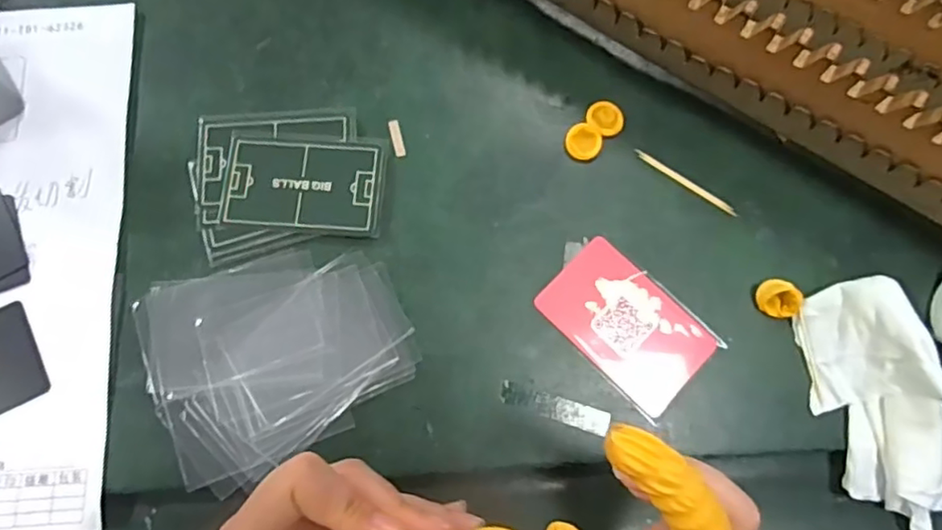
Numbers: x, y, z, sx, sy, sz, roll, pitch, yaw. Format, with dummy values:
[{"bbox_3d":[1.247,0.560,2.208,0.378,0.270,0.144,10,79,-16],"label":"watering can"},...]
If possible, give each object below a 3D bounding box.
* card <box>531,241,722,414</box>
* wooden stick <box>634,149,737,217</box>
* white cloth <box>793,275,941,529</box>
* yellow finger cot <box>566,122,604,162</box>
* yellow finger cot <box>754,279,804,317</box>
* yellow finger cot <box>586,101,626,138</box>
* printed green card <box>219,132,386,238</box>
[{"bbox_3d":[0.083,0.032,0.329,0.087,0.004,0.054,44,83,7],"label":"card"},{"bbox_3d":[0.120,-0.046,0.345,0.064,0.004,0.005,35,78,7],"label":"wooden stick"},{"bbox_3d":[0.206,0.074,0.300,0.053,0.040,0.134,-17,77,-5],"label":"white cloth"},{"bbox_3d":[0.064,-0.070,0.349,0.020,0.004,0.021,13,76,2],"label":"yellow finger cot"},{"bbox_3d":[0.161,0.018,0.324,0.016,0.017,0.020,-18,77,-6],"label":"yellow finger cot"},{"bbox_3d":[0.078,-0.084,0.353,0.020,0.004,0.020,41,79,8],"label":"yellow finger cot"},{"bbox_3d":[-0.092,-0.045,0.341,0.085,0.004,0.053,5,76,0],"label":"printed green card"}]

